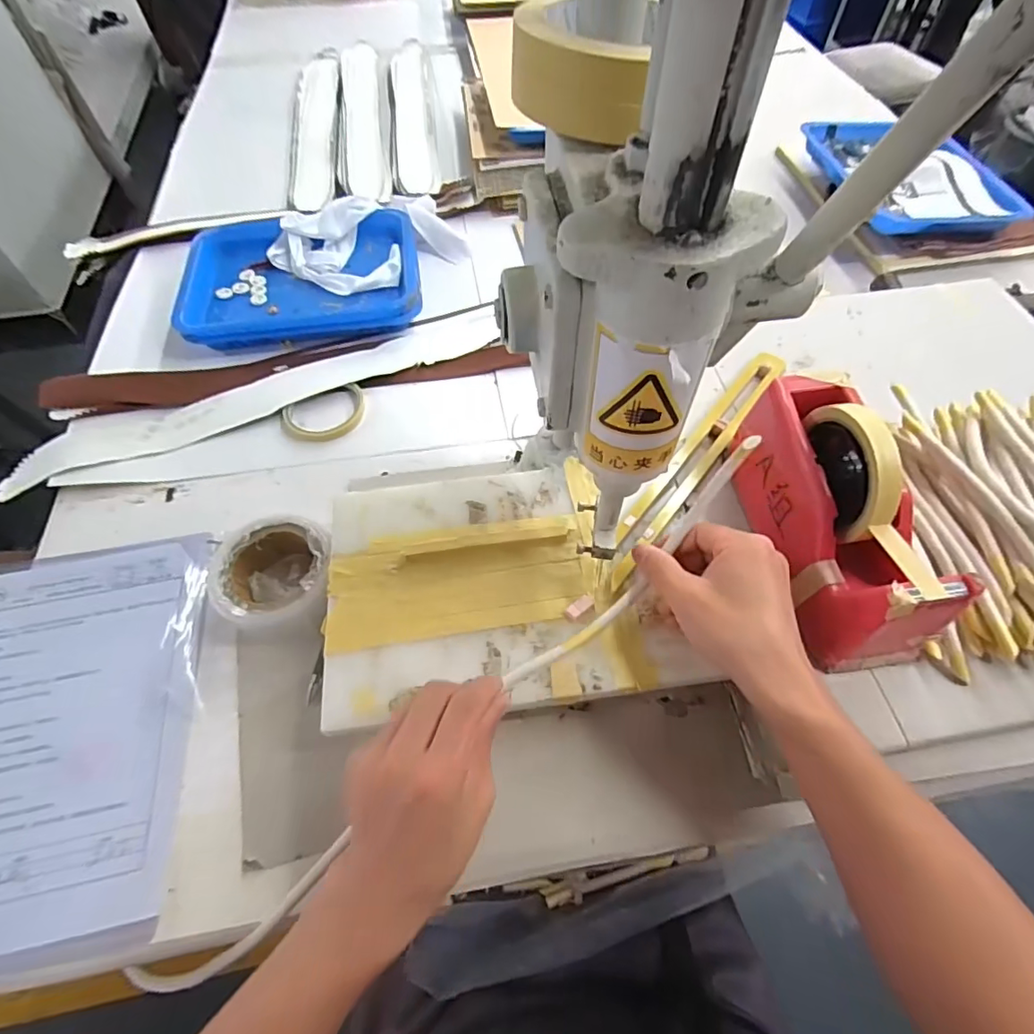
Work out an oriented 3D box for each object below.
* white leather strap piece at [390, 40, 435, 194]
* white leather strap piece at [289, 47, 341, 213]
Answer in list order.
[{"bbox_3d":[-0.187,-0.724,0.949,0.062,0.012,0.582,-6,59,-3],"label":"white leather strap piece"},{"bbox_3d":[-0.342,-0.682,0.925,0.078,0.021,0.559,-7,59,-4],"label":"white leather strap piece"}]

